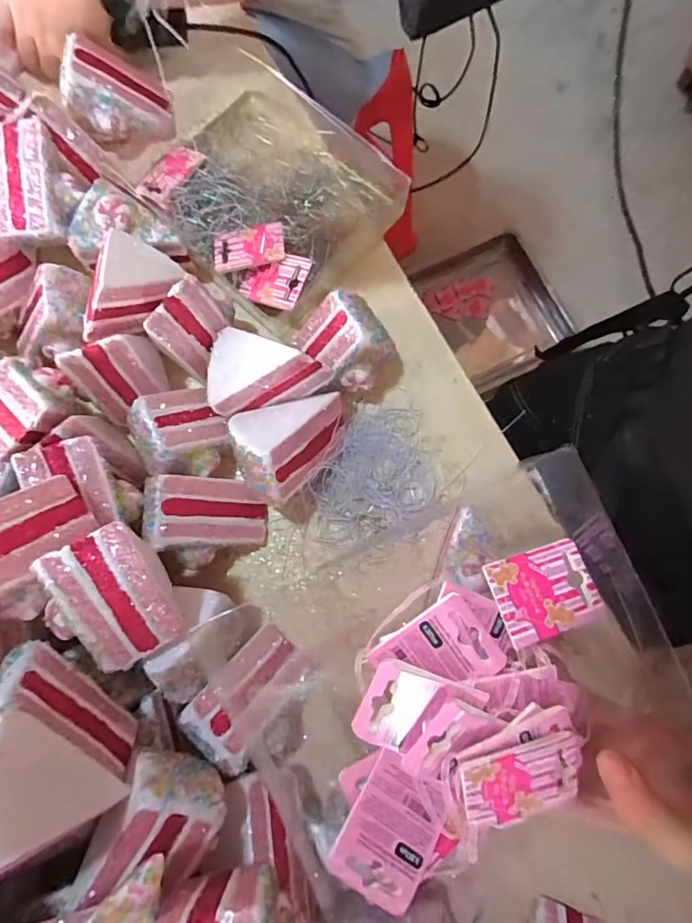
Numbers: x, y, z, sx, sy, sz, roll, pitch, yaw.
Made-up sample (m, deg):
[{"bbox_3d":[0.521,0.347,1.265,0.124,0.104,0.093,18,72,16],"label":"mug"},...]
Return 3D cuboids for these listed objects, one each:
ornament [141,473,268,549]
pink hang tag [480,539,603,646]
[{"bbox_3d":[-0.100,0.036,0.357,0.073,0.064,0.049,-3,79,0],"label":"ornament"},{"bbox_3d":[0.108,0.069,0.267,0.058,0.004,0.043,-15,71,-14],"label":"pink hang tag"}]

